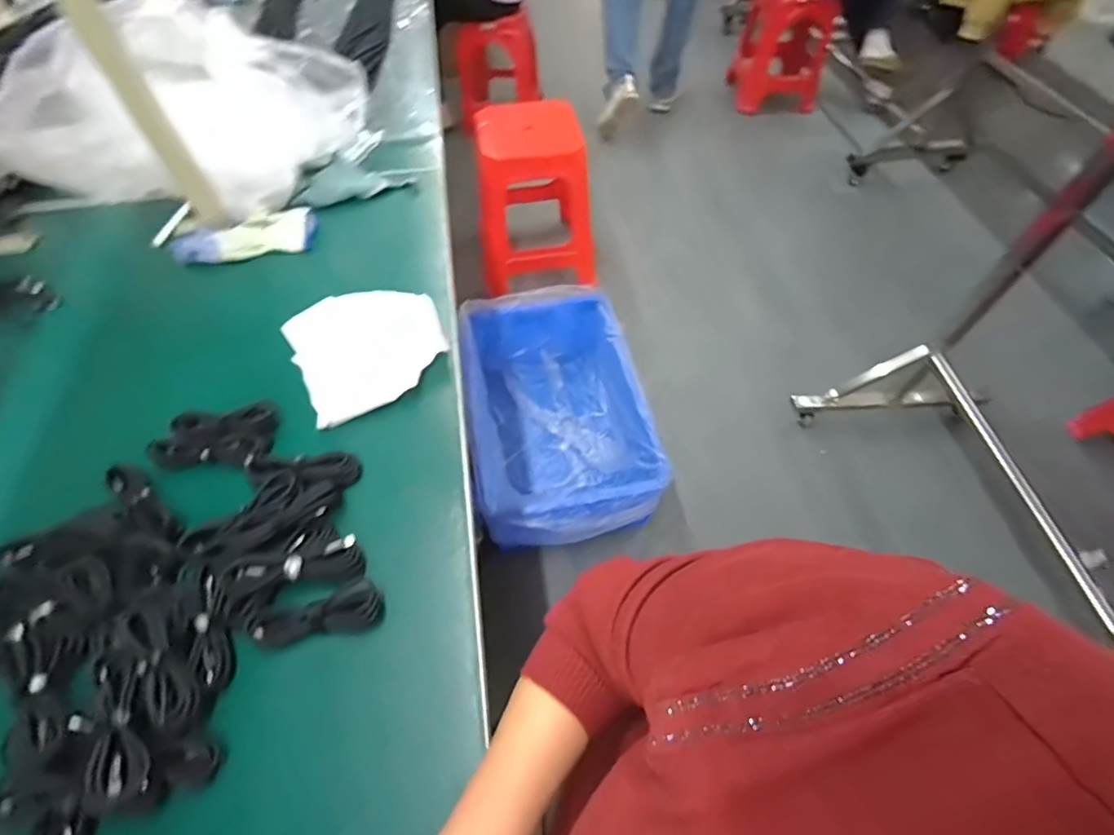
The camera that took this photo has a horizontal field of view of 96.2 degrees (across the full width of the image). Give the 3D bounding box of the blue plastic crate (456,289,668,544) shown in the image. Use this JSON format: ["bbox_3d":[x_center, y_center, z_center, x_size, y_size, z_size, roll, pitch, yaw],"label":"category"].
[{"bbox_3d":[0.003,0.004,1.310,0.424,0.278,0.644,-8,58,-5],"label":"blue plastic crate"}]

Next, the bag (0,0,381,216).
[{"bbox_3d":[-0.503,-0.417,0.696,0.458,0.197,0.180,-16,59,-10],"label":"bag"}]

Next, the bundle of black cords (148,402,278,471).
[{"bbox_3d":[-0.364,0.022,0.537,0.108,0.029,0.075,-4,57,-2],"label":"bundle of black cords"}]

